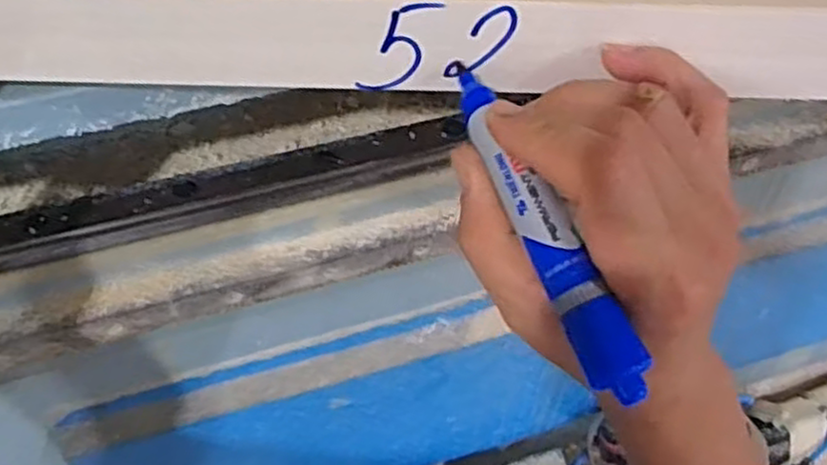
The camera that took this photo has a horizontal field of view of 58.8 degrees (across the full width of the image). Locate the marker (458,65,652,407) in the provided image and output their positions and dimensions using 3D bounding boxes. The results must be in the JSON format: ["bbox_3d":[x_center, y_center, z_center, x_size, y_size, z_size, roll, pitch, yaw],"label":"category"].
[{"bbox_3d":[0.041,-0.004,0.243,0.016,0.012,0.121,-20,71,-16],"label":"marker"}]

